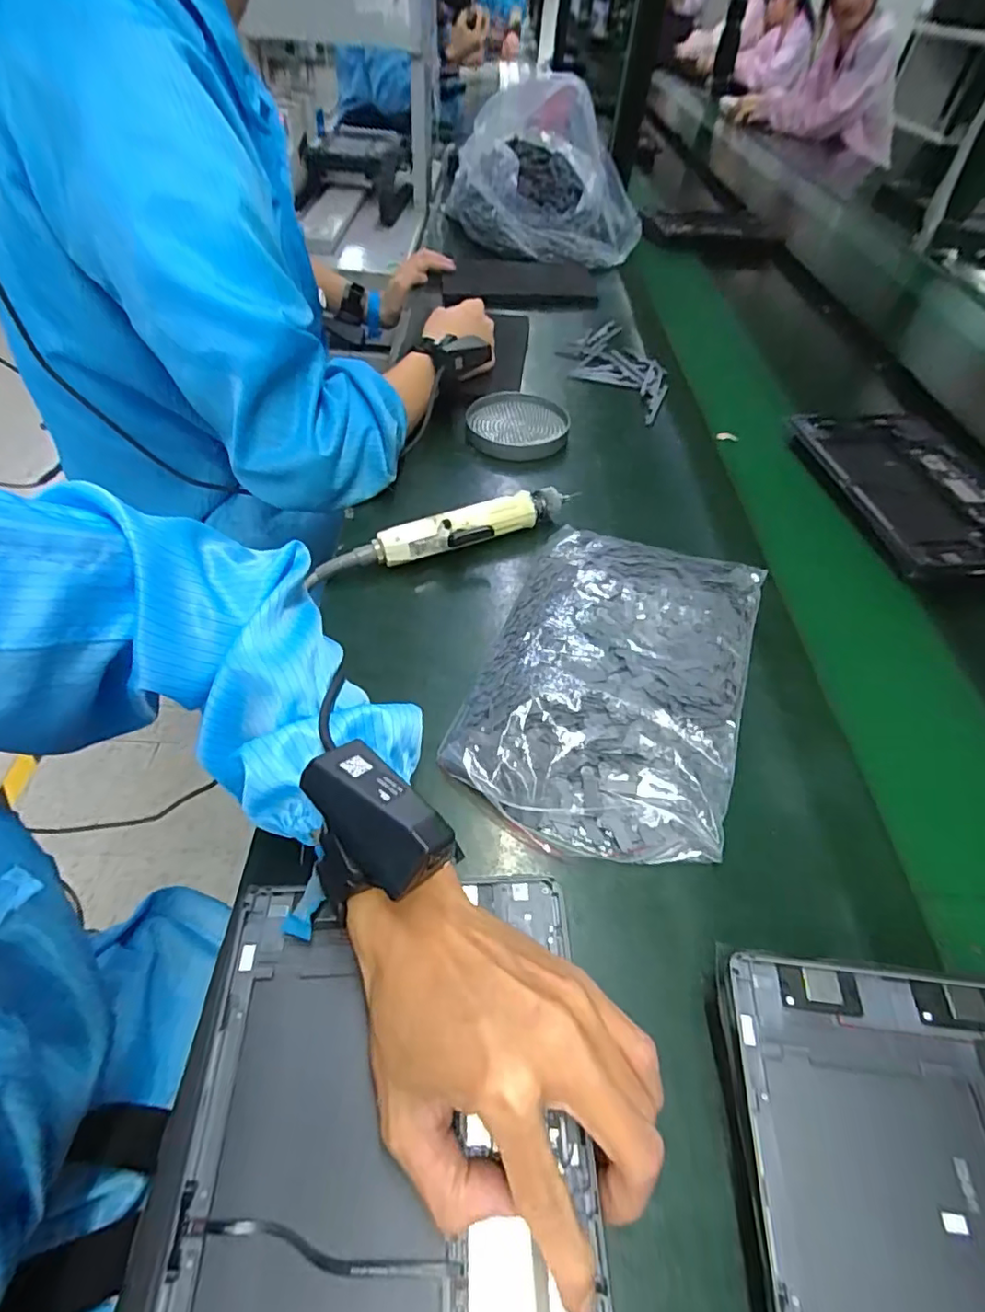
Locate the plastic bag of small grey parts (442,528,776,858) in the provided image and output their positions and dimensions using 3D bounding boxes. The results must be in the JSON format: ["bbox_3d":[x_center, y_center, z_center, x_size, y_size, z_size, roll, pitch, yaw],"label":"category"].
[{"bbox_3d":[0.092,0.010,0.418,0.179,0.032,0.274,20,53,11],"label":"plastic bag of small grey parts"}]

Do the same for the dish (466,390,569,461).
[{"bbox_3d":[0.027,-0.262,0.646,0.111,0.024,0.117,2,52,-3],"label":"dish"}]

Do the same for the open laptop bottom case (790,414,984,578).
[{"bbox_3d":[0.435,-0.177,0.594,0.175,0.023,0.270,-7,53,-10],"label":"open laptop bottom case"}]

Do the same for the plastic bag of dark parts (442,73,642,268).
[{"bbox_3d":[0.086,-0.835,0.993,0.267,0.215,0.302,-13,54,-15],"label":"plastic bag of dark parts"}]

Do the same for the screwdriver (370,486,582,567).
[{"bbox_3d":[-0.010,-0.114,0.515,0.195,0.040,0.045,-21,56,-20],"label":"screwdriver"}]

